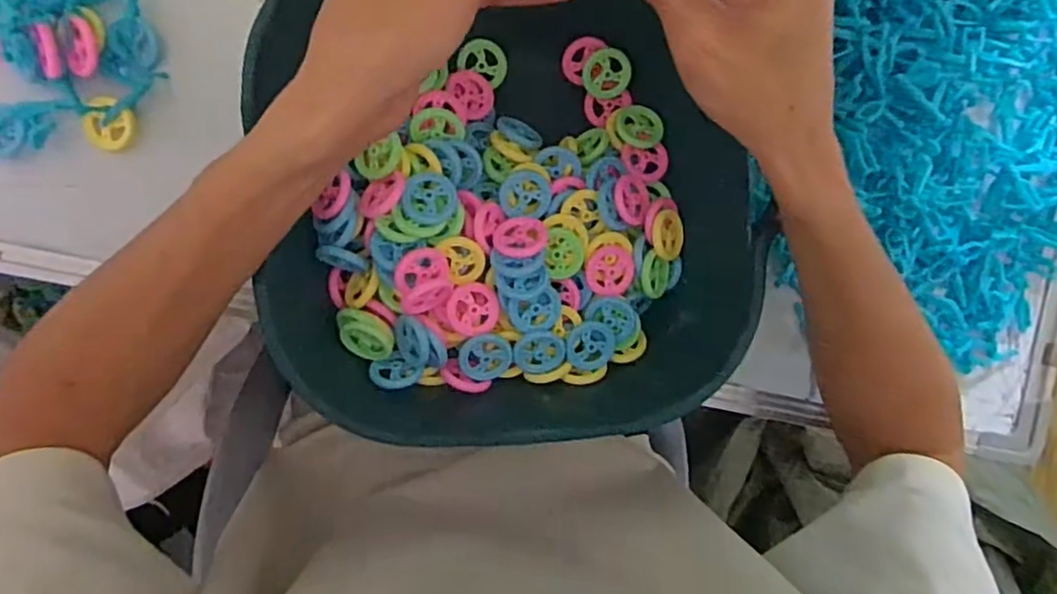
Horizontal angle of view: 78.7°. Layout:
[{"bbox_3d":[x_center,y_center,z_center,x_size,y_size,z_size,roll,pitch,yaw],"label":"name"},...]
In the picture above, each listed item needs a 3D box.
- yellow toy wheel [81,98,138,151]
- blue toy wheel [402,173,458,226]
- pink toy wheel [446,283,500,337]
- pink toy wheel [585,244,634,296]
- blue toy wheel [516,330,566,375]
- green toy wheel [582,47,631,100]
[{"bbox_3d":[-0.241,-0.099,0.371,0.025,0.008,0.028,34,90,-7],"label":"yellow toy wheel"},{"bbox_3d":[-0.053,-0.053,0.345,0.028,0.004,0.027,0,90,-20],"label":"blue toy wheel"},{"bbox_3d":[-0.030,0.007,0.357,0.029,0.004,0.029,1,92,-23],"label":"pink toy wheel"},{"bbox_3d":[0.047,-0.015,0.371,0.028,0.004,0.028,1,94,-6],"label":"pink toy wheel"},{"bbox_3d":[0.006,0.032,0.368,0.028,0.006,0.027,-15,118,-4],"label":"blue toy wheel"},{"bbox_3d":[0.048,-0.138,0.395,0.029,0.004,0.029,-1,116,-2],"label":"green toy wheel"}]

